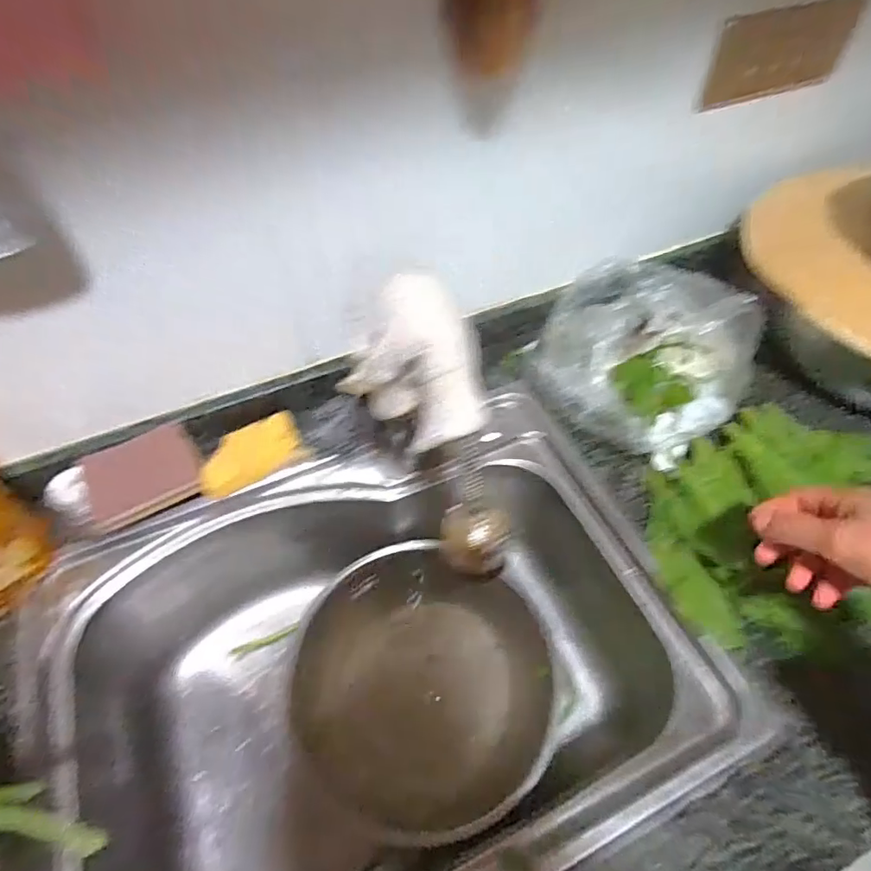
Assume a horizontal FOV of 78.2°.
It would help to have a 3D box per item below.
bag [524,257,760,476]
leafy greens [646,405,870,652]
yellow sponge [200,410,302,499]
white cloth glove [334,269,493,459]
[{"bbox_3d":[0.219,-0.082,0.583,0.187,0.154,0.201,-32,58,-20],"label":"bag"},{"bbox_3d":[0.327,0.069,0.519,0.216,0.070,0.263,14,55,13],"label":"leafy greens"},{"bbox_3d":[-0.205,0.020,0.589,0.115,0.027,0.055,-36,104,-26],"label":"yellow sponge"},{"bbox_3d":[-0.009,-0.039,0.343,0.085,0.105,0.058,36,62,26],"label":"white cloth glove"}]

